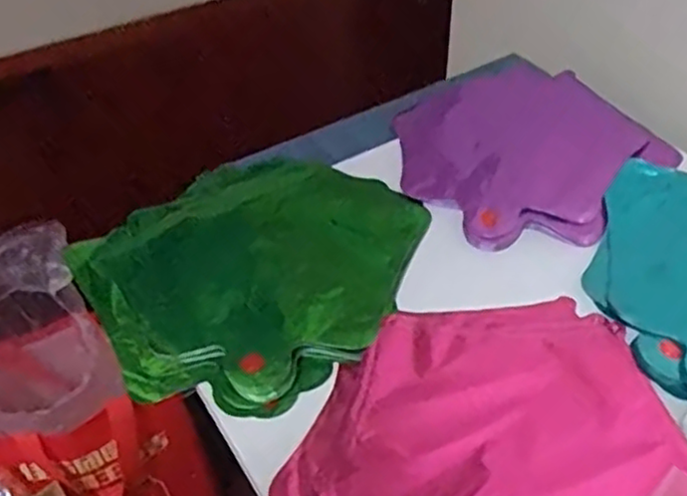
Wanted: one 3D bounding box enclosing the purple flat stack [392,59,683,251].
[{"bbox_3d":[0.162,-0.102,0.661,0.228,0.014,0.256,-17,46,-16],"label":"purple flat stack"}]

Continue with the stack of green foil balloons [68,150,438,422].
[{"bbox_3d":[-0.065,0.008,0.563,0.233,0.028,0.260,28,51,28],"label":"stack of green foil balloons"}]

